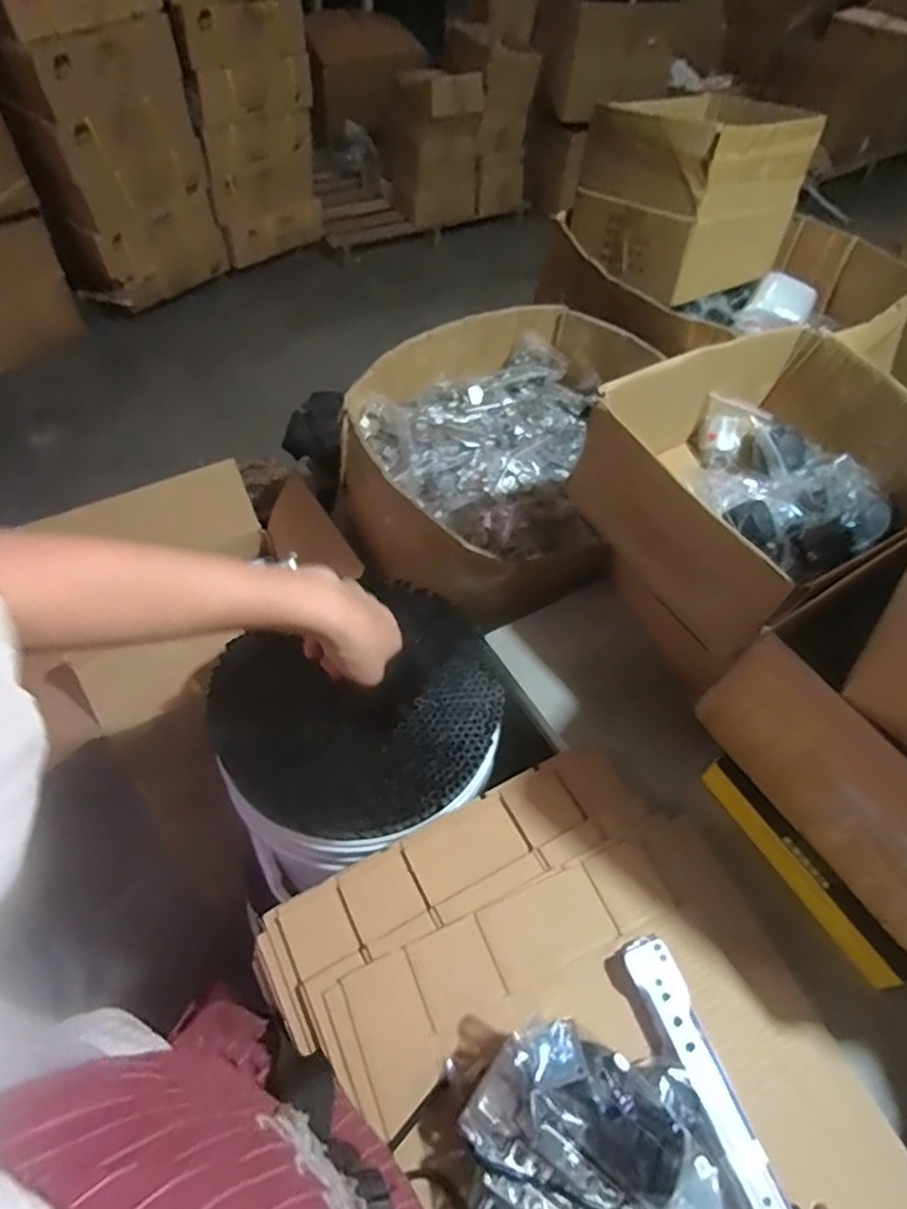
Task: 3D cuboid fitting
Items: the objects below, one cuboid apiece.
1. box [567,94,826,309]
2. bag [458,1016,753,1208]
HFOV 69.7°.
[{"bbox_3d":[0.387,-0.692,1.105,0.327,0.264,0.251,-32,61,-24],"label":"box"},{"bbox_3d":[0.094,0.340,0.400,0.163,0.091,0.146,-10,54,-10],"label":"bag"}]

